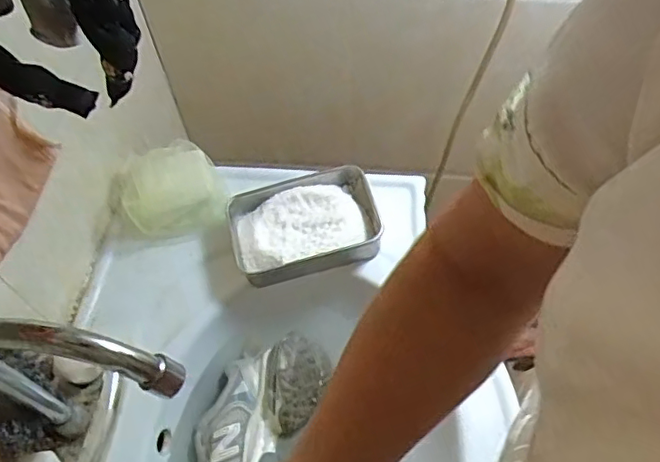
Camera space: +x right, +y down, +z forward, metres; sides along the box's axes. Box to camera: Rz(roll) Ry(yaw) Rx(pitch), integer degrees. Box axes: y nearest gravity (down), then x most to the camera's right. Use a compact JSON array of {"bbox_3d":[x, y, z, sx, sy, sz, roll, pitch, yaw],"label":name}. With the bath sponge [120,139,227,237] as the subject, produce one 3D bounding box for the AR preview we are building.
[{"bbox_3d":[-0.171,-0.046,0.638,0.101,0.046,0.105,-21,59,-10],"label":"bath sponge"}]

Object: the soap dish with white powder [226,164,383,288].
[{"bbox_3d":[-0.024,-0.004,0.610,0.149,0.041,0.106,-16,58,-7],"label":"soap dish with white powder"}]

